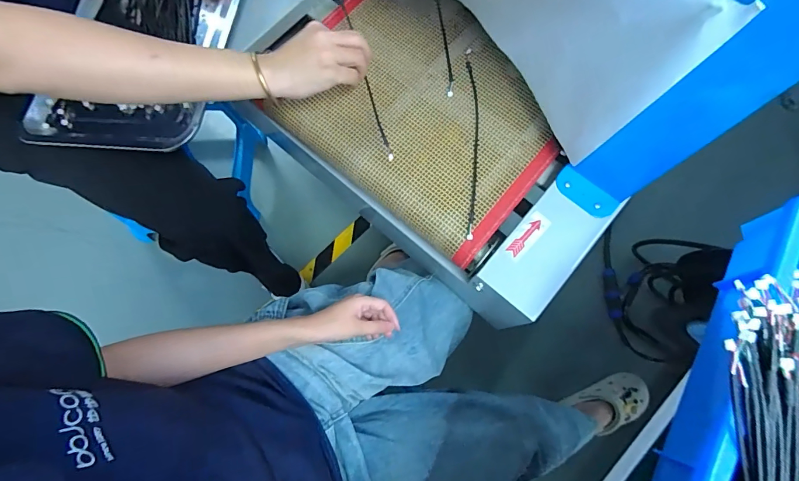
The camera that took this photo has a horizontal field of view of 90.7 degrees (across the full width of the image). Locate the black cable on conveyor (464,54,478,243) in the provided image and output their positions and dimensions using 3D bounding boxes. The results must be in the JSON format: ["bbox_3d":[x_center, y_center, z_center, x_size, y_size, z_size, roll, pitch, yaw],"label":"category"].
[{"bbox_3d":[0.099,-0.137,0.535,0.017,0.009,0.281,1,75,2],"label":"black cable on conveyor"}]

